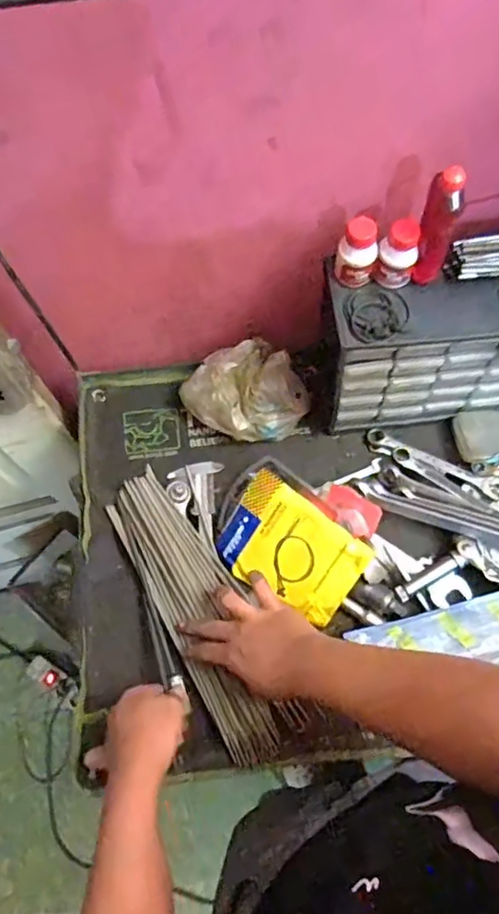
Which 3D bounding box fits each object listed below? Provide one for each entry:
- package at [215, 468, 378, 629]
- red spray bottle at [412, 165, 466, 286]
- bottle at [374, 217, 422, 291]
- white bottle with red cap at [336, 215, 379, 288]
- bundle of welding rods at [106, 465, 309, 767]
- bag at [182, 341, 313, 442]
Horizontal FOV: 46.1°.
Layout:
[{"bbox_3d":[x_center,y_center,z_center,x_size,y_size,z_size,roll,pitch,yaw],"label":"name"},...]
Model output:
[{"bbox_3d":[0.052,0.105,0.693,0.161,0.025,0.118,31,96,16],"label":"package"},{"bbox_3d":[0.179,-0.219,0.560,0.032,0.121,0.031,18,70,9],"label":"red spray bottle"},{"bbox_3d":[0.149,-0.203,0.591,0.037,0.073,0.032,18,70,9],"label":"bottle"},{"bbox_3d":[0.110,-0.207,0.597,0.039,0.064,0.037,-1,68,2],"label":"white bottle with red cap"},{"bbox_3d":[-0.061,0.170,0.689,0.101,0.018,0.349,-26,66,-8],"label":"bundle of welding rods"},{"bbox_3d":[-0.003,-0.084,0.765,0.133,0.083,0.137,-37,71,-12],"label":"bag"}]

